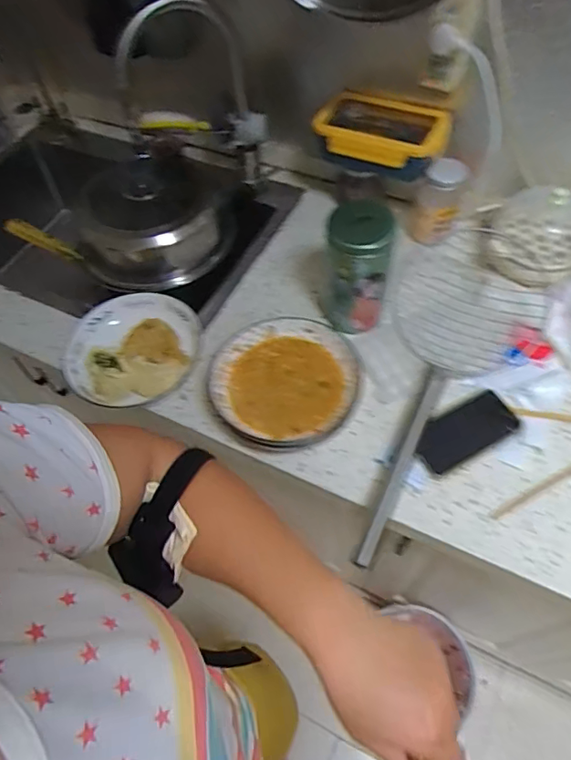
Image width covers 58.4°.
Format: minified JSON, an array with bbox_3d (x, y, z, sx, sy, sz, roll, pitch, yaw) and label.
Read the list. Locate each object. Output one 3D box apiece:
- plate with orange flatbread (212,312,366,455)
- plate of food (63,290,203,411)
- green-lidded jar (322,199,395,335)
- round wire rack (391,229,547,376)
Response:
[{"bbox_3d":[0.008,0.002,0.711,0.185,0.055,0.197,-2,57,2],"label":"plate with orange flatbread"},{"bbox_3d":[-0.225,-0.053,0.753,0.199,0.049,0.189,-2,57,2],"label":"plate of food"},{"bbox_3d":[0.099,-0.157,0.730,0.087,0.187,0.093,-2,57,2],"label":"green-lidded jar"},{"bbox_3d":[0.252,-0.112,0.756,0.186,0.026,0.208,-32,70,-2],"label":"round wire rack"}]

